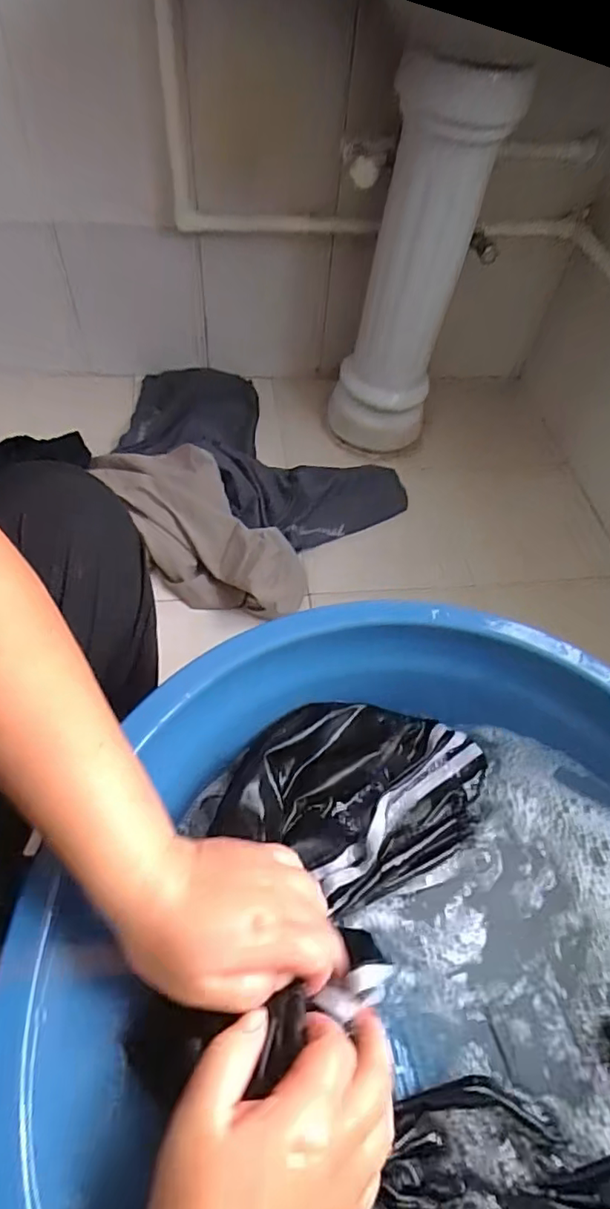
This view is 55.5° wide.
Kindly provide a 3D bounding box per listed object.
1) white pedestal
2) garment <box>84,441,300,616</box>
[{"bbox_3d":[0.160,-0.507,0.981,0.194,0.614,0.150,11,55,3],"label":"white pedestal"},{"bbox_3d":[-0.185,-0.135,0.958,0.231,0.082,0.434,-28,62,-22],"label":"garment"}]

